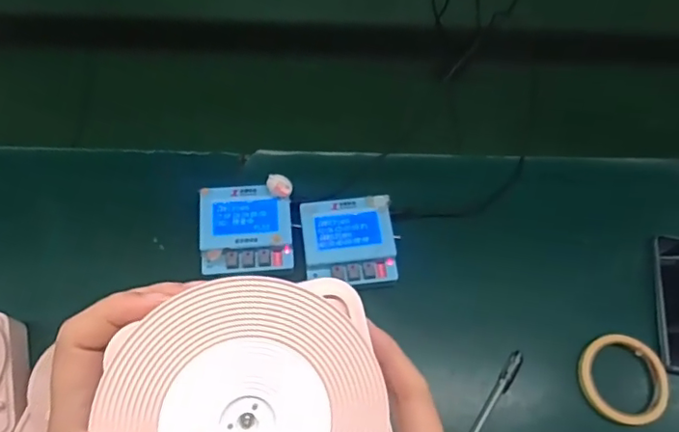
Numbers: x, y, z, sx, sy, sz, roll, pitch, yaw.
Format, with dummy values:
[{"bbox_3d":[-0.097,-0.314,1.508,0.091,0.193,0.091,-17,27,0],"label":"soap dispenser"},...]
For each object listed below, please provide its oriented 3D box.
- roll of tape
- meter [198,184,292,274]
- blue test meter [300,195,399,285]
[{"bbox_3d":[0.312,0.179,0.597,0.093,0.019,0.096,1,66,-3],"label":"roll of tape"},{"bbox_3d":[-0.108,0.018,0.626,0.105,0.048,0.098,-4,67,-5],"label":"meter"},{"bbox_3d":[0.009,0.032,0.626,0.105,0.047,0.098,-5,67,-6],"label":"blue test meter"}]

